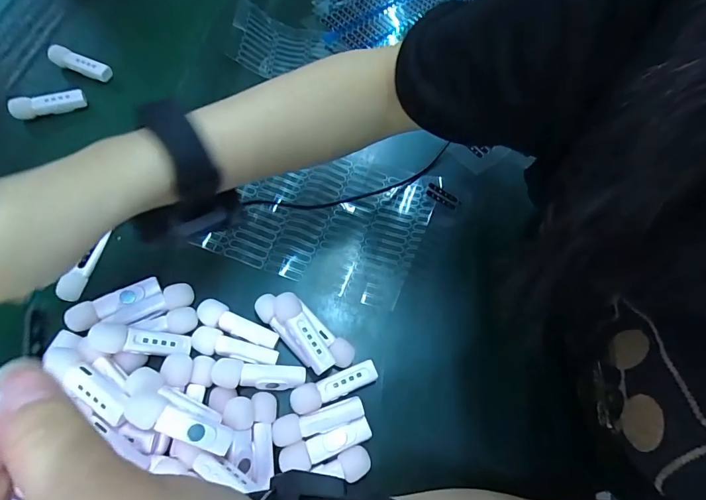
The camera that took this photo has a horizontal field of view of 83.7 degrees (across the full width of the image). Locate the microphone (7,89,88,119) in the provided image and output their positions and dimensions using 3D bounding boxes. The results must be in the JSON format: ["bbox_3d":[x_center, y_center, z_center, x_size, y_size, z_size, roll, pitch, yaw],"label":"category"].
[{"bbox_3d":[-0.297,-0.142,0.387,0.064,0.021,0.014,-18,66,-11],"label":"microphone"}]

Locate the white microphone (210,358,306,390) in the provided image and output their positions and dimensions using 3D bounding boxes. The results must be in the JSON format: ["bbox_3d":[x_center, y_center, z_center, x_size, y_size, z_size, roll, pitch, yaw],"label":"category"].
[{"bbox_3d":[-0.066,0.089,0.279,0.063,0.015,0.019,5,64,0],"label":"white microphone"}]

